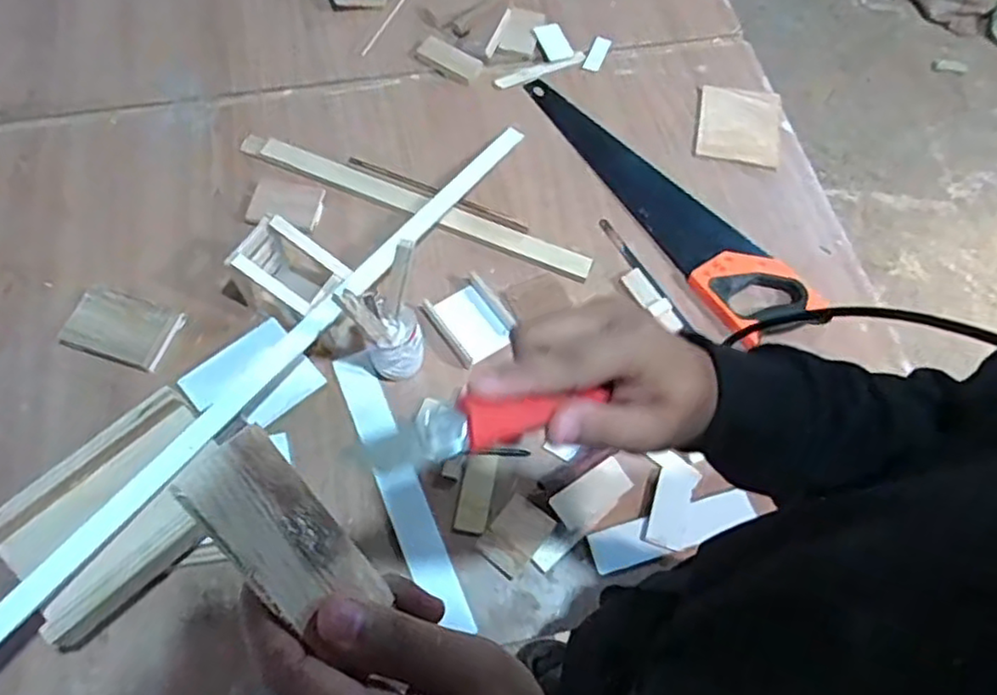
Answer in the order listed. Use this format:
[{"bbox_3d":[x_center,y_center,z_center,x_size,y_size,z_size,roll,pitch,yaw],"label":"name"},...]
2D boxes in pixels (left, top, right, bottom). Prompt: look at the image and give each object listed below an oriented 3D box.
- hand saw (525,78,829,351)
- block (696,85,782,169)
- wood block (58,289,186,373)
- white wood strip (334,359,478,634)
[{"bbox_3d":[0.208,-0.207,0.904,0.116,0.021,0.504,-33,70,-14],"label":"hand saw"},{"bbox_3d":[0.348,-0.321,0.974,0.114,0.013,0.128,12,66,6],"label":"block"},{"bbox_3d":[-0.445,-0.023,0.791,0.116,0.030,0.078,15,67,3],"label":"wood block"},{"bbox_3d":[-0.109,0.149,0.739,0.042,0.012,0.315,-22,67,-10],"label":"white wood strip"}]

